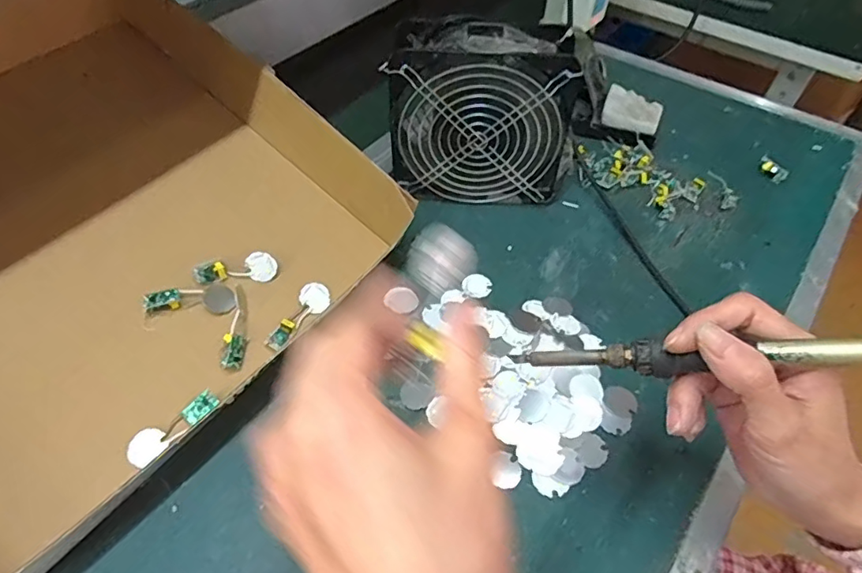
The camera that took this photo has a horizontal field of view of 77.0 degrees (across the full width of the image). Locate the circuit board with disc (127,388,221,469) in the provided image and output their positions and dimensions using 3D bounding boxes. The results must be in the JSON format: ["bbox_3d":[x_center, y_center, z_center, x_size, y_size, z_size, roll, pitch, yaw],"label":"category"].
[{"bbox_3d":[-0.174,0.094,0.366,0.022,0.008,0.063,41,71,21],"label":"circuit board with disc"}]

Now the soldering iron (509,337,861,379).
[{"bbox_3d":[0.142,0.034,0.263,0.205,0.017,0.018,-5,49,23],"label":"soldering iron"}]

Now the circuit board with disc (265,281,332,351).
[{"bbox_3d":[-0.103,0.023,0.425,0.023,0.010,0.067,39,52,-6],"label":"circuit board with disc"}]

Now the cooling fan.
[{"bbox_3d":[0.047,-0.147,0.477,0.155,0.148,0.065,9,52,4],"label":"cooling fan"}]

